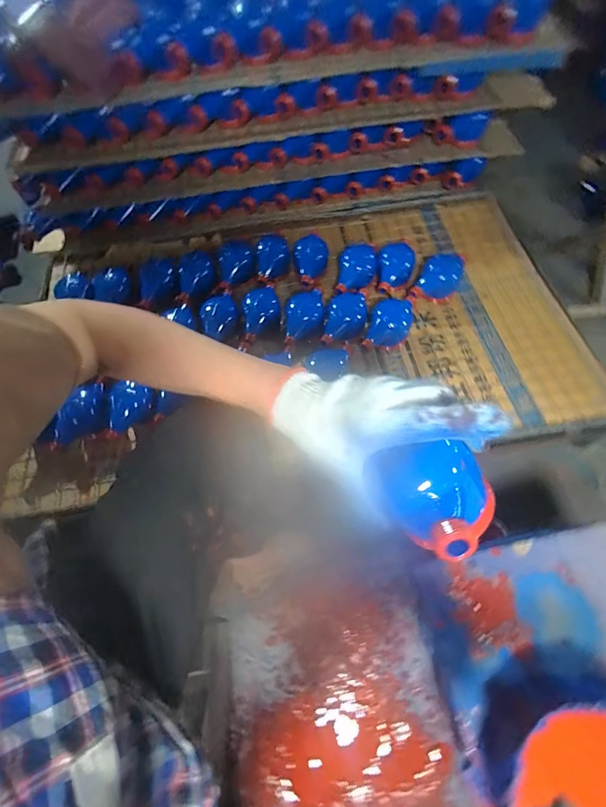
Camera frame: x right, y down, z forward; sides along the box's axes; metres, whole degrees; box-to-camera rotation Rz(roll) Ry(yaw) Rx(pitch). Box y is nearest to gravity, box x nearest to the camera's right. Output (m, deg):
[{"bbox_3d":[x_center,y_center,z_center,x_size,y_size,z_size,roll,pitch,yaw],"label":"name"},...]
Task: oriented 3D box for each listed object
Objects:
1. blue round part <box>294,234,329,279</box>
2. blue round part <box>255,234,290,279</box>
[{"bbox_3d":[0.019,-0.345,0.849,0.081,0.091,0.053,-6,62,1],"label":"blue round part"},{"bbox_3d":[-0.069,-0.338,0.843,0.080,0.085,0.067,-9,62,-1],"label":"blue round part"}]

